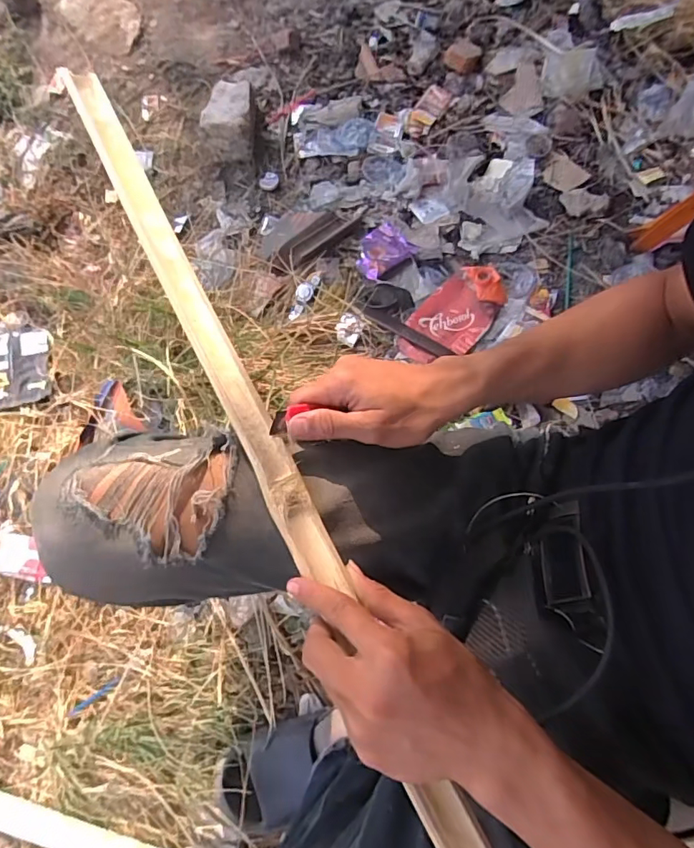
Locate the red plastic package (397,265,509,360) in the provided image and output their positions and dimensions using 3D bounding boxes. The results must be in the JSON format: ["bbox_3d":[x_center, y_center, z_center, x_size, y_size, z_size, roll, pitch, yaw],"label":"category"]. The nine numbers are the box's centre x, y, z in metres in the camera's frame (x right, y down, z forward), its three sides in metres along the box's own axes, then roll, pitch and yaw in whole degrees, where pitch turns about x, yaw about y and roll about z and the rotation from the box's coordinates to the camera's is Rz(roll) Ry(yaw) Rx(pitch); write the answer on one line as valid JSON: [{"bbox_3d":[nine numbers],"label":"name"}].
[{"bbox_3d":[0.200,-0.202,0.936,0.120,0.037,0.218,45,96,10],"label":"red plastic package"}]

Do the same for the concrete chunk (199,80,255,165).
[{"bbox_3d":[-0.255,-0.649,1.078,0.116,0.089,0.127,-5,71,-4],"label":"concrete chunk"}]

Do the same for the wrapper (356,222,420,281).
[{"bbox_3d":[0.066,-0.353,1.013,0.125,0.022,0.100,-39,76,-14],"label":"wrapper"}]

